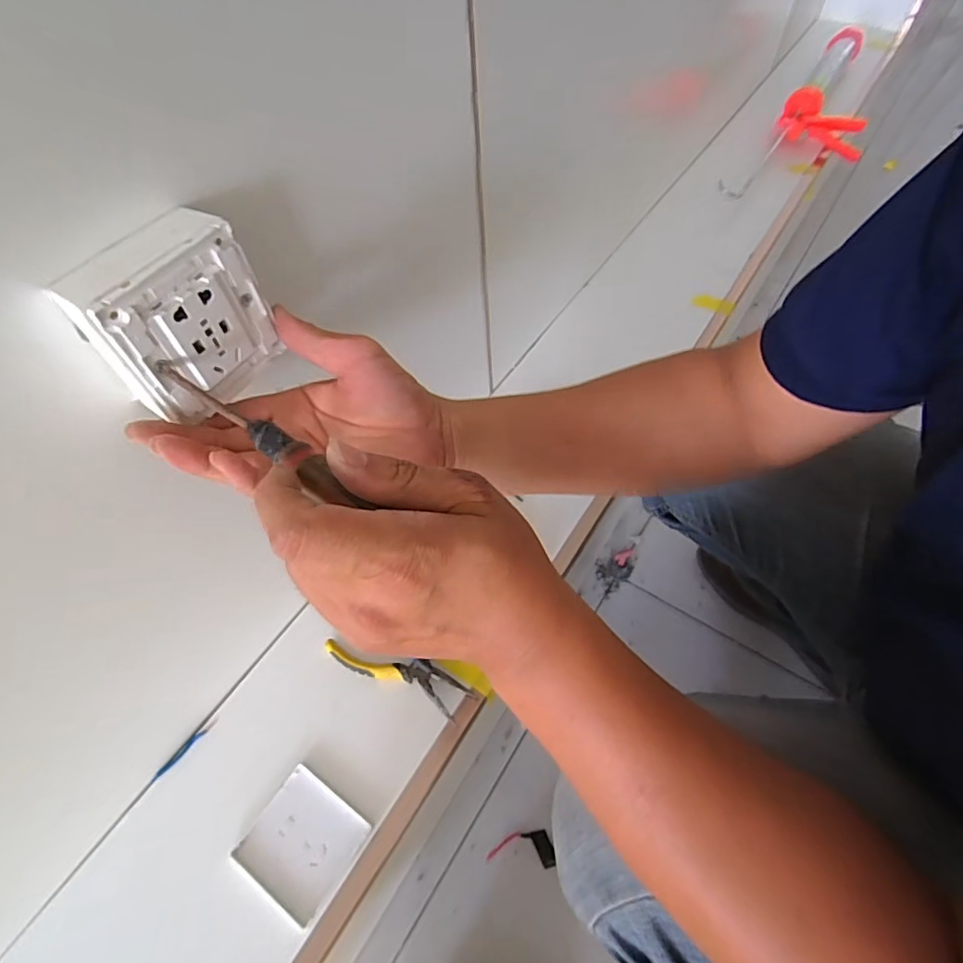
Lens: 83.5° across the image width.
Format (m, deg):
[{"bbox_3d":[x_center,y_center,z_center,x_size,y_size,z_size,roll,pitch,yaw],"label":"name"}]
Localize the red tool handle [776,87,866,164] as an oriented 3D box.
[{"bbox_3d":[0.599,-0.626,0.943,0.145,0.068,0.090,18,59,15],"label":"red tool handle"}]

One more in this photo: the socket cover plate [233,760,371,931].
[{"bbox_3d":[-0.155,0.312,0.467,0.089,0.004,0.086,29,62,21],"label":"socket cover plate"}]

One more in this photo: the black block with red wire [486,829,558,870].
[{"bbox_3d":[0.045,0.421,0.617,0.076,0.012,0.037,-3,56,1],"label":"black block with red wire"}]

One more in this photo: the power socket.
[{"bbox_3d":[-0.165,-0.085,0.295,0.050,0.083,0.088,24,60,13],"label":"power socket"}]

